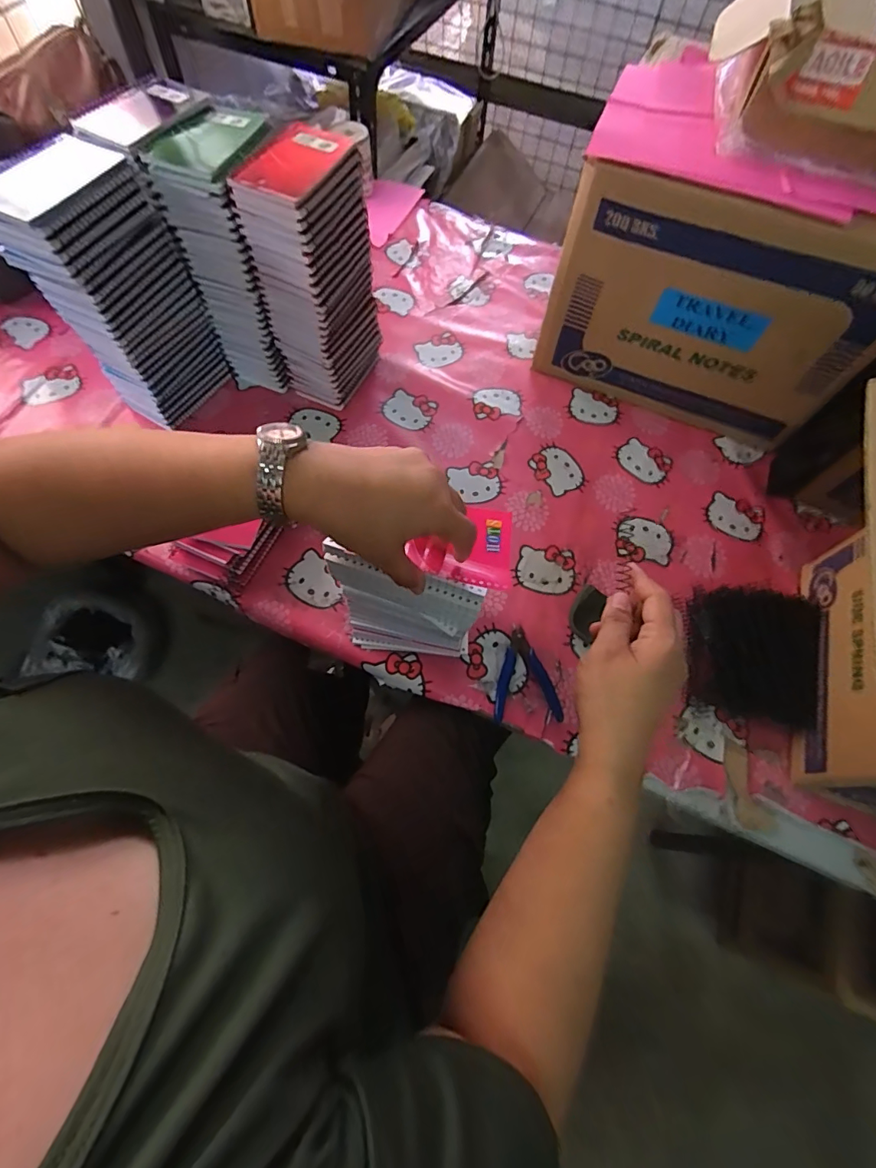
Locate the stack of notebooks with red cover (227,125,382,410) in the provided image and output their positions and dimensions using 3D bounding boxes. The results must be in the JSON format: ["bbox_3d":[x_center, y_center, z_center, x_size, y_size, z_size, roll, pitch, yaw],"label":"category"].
[{"bbox_3d":[-0.156,-0.390,0.618,0.092,0.282,0.128,23,67,7],"label":"stack of notebooks with red cover"}]

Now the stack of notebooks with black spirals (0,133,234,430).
[{"bbox_3d":[-0.389,-0.354,0.579,0.087,0.300,0.149,27,67,8],"label":"stack of notebooks with black spirals"}]

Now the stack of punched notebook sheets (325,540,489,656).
[{"bbox_3d":[-0.033,0.038,0.467,0.133,0.239,0.028,16,70,5],"label":"stack of punched notebook sheets"}]

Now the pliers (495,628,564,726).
[{"bbox_3d":[0.109,0.109,0.567,0.078,0.006,0.113,3,66,-2],"label":"pliers"}]

